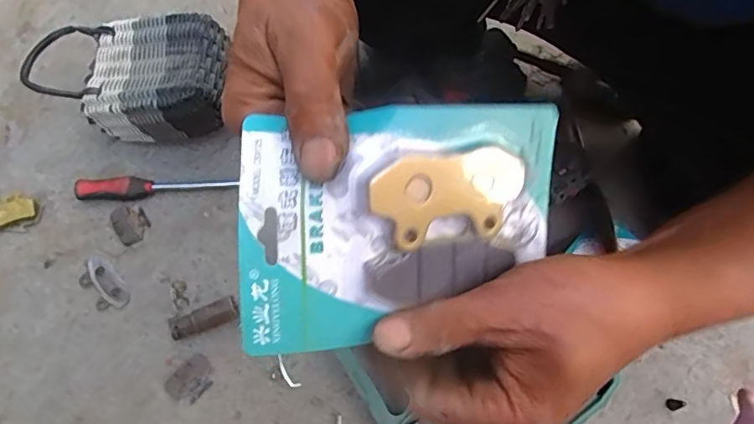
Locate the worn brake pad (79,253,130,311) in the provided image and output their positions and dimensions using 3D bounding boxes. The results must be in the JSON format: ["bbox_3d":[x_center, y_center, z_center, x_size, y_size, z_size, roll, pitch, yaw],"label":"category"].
[{"bbox_3d":[-0.338,0.088,0.622,0.040,0.004,0.083,-41,75,-17],"label":"worn brake pad"}]

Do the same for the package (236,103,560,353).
[{"bbox_3d":[0.014,0.005,0.226,0.147,0.022,0.097,-5,101,-14],"label":"package"}]

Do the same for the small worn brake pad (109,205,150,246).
[{"bbox_3d":[-0.319,0.014,0.652,0.041,0.008,0.055,-30,72,-14],"label":"small worn brake pad"}]

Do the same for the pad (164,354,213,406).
[{"bbox_3d":[-0.215,0.193,0.583,0.042,0.007,0.053,39,71,12],"label":"pad"}]

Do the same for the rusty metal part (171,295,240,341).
[{"bbox_3d":[-0.202,0.128,0.597,0.079,0.032,0.027,-23,71,-11],"label":"rusty metal part"}]

